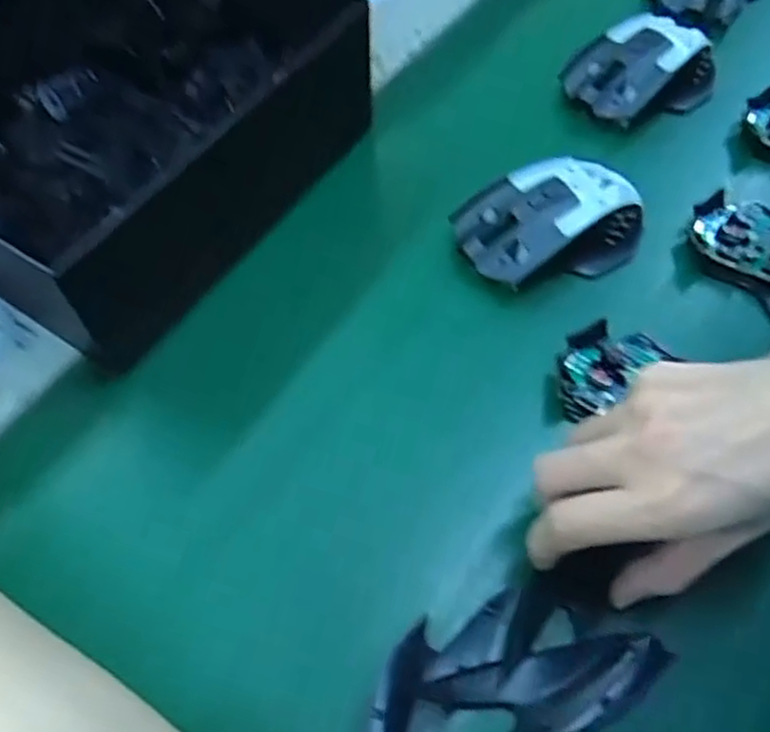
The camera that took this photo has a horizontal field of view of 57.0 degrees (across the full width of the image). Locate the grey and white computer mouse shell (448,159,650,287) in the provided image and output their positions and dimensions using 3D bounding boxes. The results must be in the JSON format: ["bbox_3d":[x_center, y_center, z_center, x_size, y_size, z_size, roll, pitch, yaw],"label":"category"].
[{"bbox_3d":[0.093,-0.082,0.393,0.104,0.033,0.059,-18,63,-7],"label":"grey and white computer mouse shell"}]

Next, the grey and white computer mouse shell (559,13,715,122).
[{"bbox_3d":[0.168,-0.195,0.463,0.103,0.039,0.068,-24,64,-10],"label":"grey and white computer mouse shell"}]

